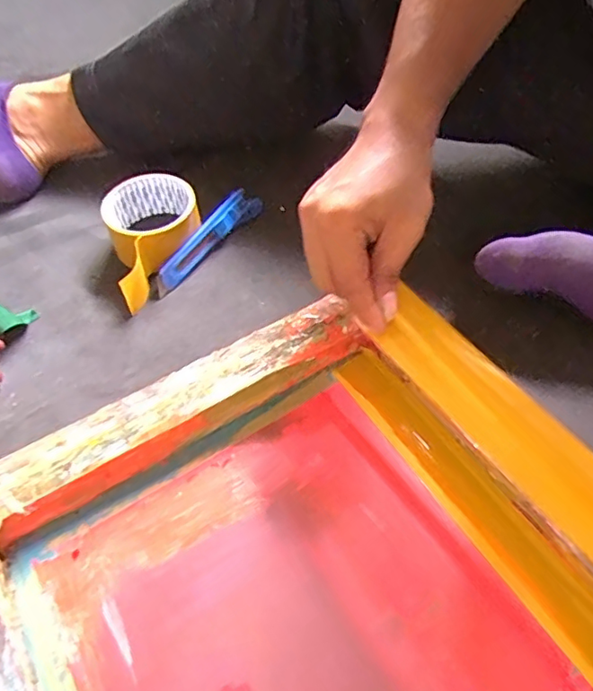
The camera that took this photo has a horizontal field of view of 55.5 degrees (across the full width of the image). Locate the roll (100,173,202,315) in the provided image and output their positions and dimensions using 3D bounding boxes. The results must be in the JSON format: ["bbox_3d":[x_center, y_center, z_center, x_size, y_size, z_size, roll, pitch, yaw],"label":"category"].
[{"bbox_3d":[-0.129,-0.101,0.518,0.094,0.044,0.122,-19,57,-13],"label":"roll"}]

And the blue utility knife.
[{"bbox_3d":[-0.083,-0.100,0.525,0.017,0.036,0.136,33,61,21],"label":"blue utility knife"}]

